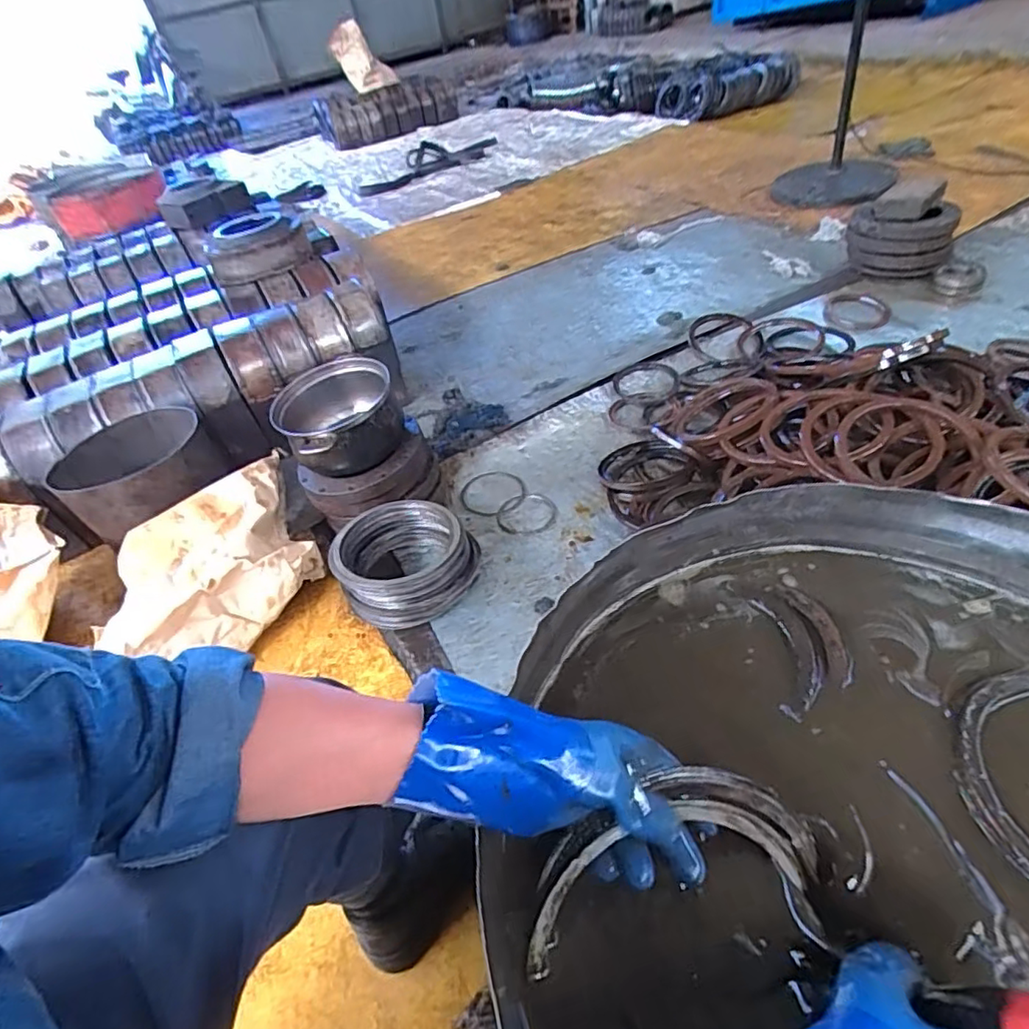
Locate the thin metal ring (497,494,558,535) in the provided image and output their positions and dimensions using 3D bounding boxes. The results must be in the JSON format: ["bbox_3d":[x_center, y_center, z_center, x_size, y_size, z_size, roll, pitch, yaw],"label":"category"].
[{"bbox_3d":[0.026,-0.002,1.208,0.124,0.009,0.123,-4,43,4],"label":"thin metal ring"}]

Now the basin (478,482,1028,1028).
[{"bbox_3d":[0.282,0.216,0.432,0.559,0.133,0.549,-4,43,4],"label":"basin"}]

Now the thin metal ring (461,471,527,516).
[{"bbox_3d":[-0.043,-0.045,1.267,0.144,0.009,0.146,-4,43,4],"label":"thin metal ring"}]

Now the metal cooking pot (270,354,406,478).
[{"bbox_3d":[-0.333,-0.176,1.121,0.221,0.124,0.259,-18,44,-11],"label":"metal cooking pot"}]

